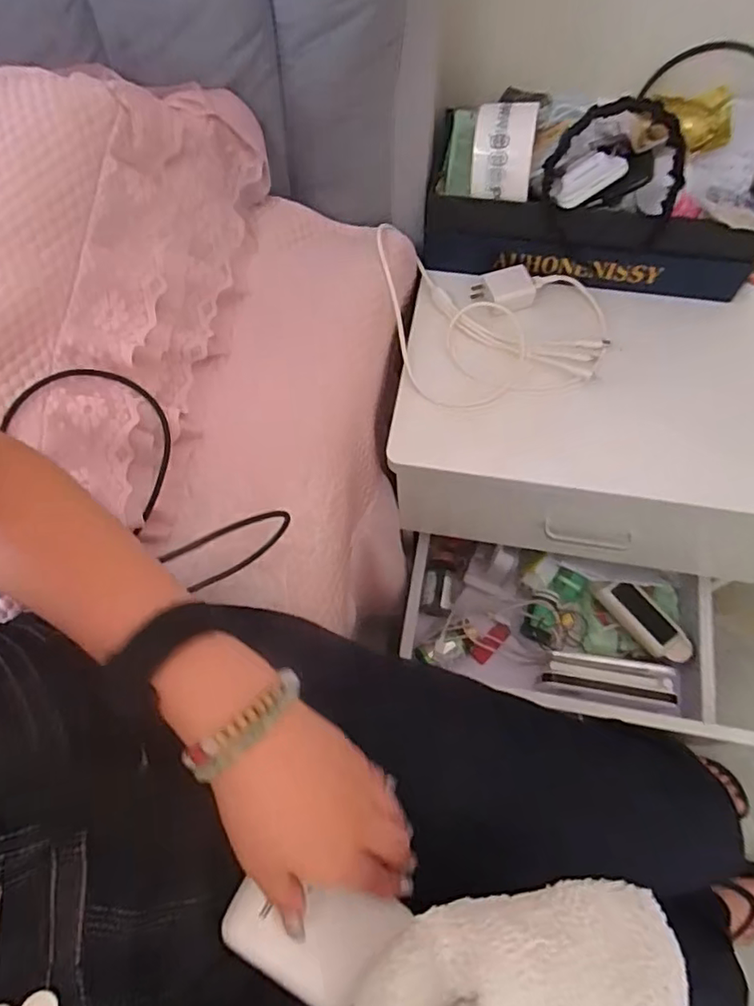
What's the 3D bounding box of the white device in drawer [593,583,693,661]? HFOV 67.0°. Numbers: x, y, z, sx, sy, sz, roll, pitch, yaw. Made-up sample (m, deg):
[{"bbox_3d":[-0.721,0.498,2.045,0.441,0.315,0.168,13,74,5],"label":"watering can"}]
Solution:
[{"bbox_3d":[0.369,0.157,0.790,0.059,0.027,0.140,-37,70,-13],"label":"white device in drawer"}]

